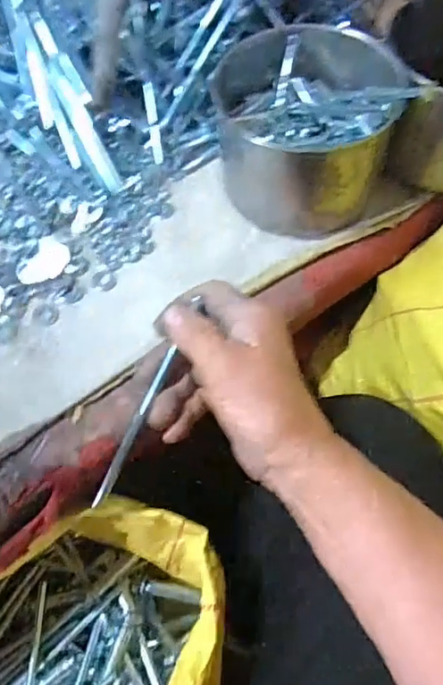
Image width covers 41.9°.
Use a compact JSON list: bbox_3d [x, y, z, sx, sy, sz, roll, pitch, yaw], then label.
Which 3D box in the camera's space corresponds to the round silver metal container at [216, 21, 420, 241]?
[{"bbox_3d":[0.062,-0.170,0.455,0.124,0.106,0.146,-9,61,-5],"label":"round silver metal container"}]

